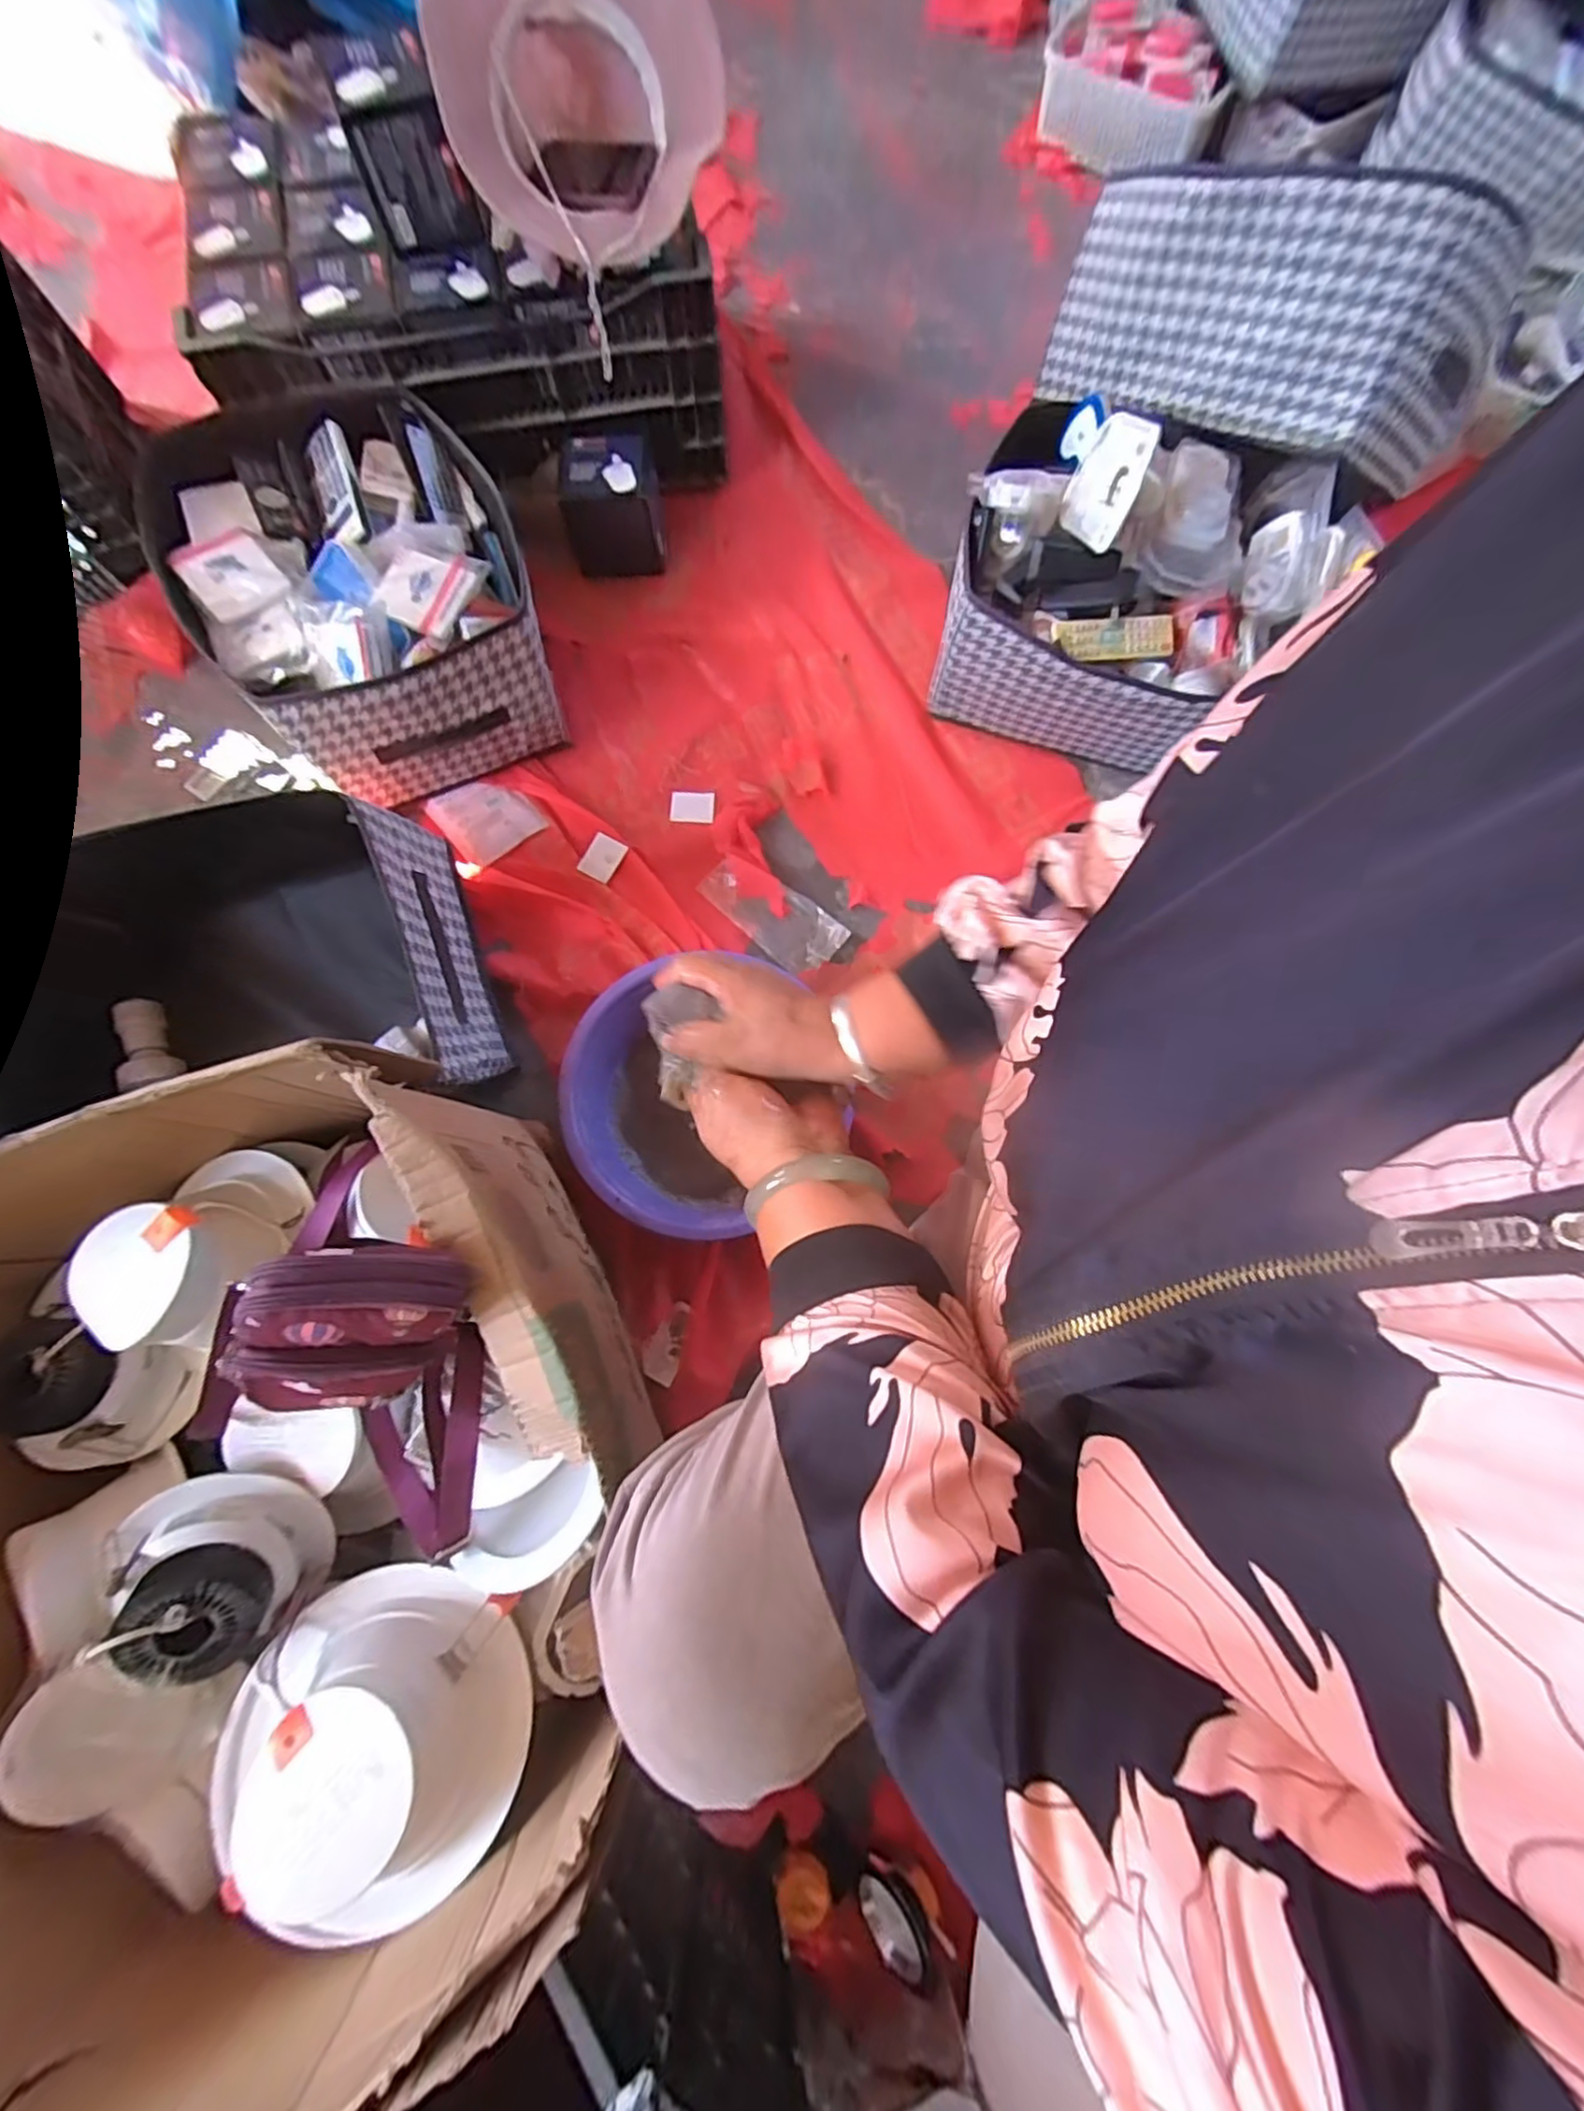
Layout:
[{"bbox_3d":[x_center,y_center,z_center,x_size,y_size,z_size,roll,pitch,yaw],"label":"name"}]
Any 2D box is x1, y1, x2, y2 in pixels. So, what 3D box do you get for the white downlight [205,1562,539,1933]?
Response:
[{"bbox_3d":[-0.263,0.429,0.426,0.179,0.104,0.151,31,78,7],"label":"white downlight"}]

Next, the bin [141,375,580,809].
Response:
[{"bbox_3d":[-0.512,-0.569,0.831,0.358,0.158,0.476,-28,78,-7],"label":"bin"}]

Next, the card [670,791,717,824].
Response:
[{"bbox_3d":[-0.129,-0.324,0.895,0.056,0.004,0.046,2,76,0],"label":"card"}]

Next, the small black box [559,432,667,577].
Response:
[{"bbox_3d":[-0.243,-0.747,0.940,0.126,0.106,0.113,-4,76,-2],"label":"small black box"}]

